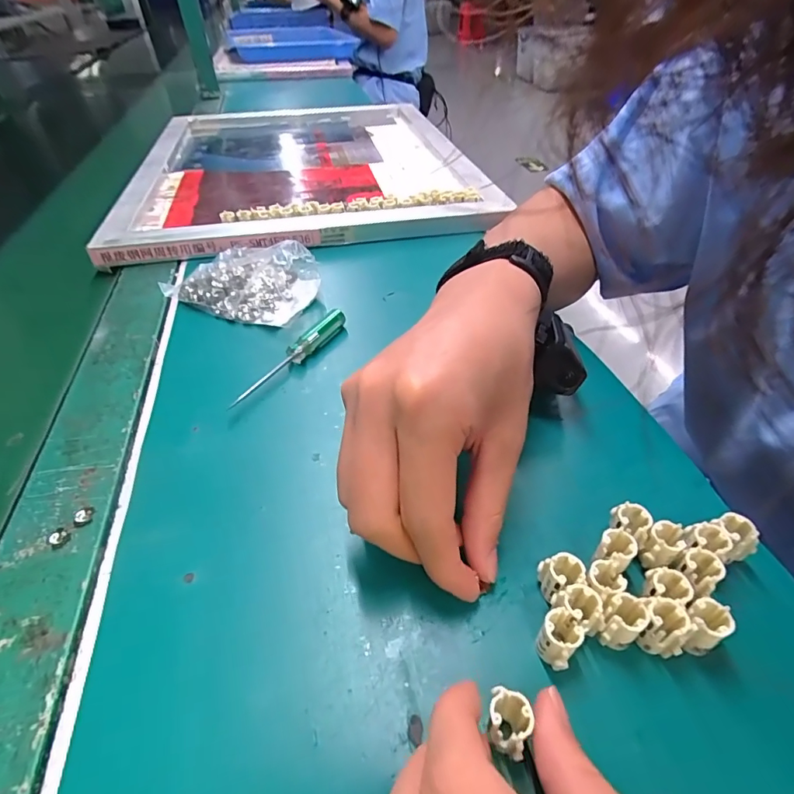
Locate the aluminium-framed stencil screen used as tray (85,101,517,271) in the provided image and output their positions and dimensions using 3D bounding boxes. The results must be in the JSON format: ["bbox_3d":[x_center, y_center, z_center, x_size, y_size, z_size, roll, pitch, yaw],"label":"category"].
[{"bbox_3d":[-0.125,-0.327,0.641,0.409,0.031,0.522,-6,43,-7],"label":"aluminium-framed stencil screen used as tray"}]

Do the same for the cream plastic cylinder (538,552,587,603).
[{"bbox_3d":[0.071,0.079,0.200,0.015,0.024,0.015,-8,43,-9],"label":"cream plastic cylinder"}]

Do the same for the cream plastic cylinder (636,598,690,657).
[{"bbox_3d":[0.105,0.092,0.184,0.015,0.021,0.014,0,43,0],"label":"cream plastic cylinder"}]

